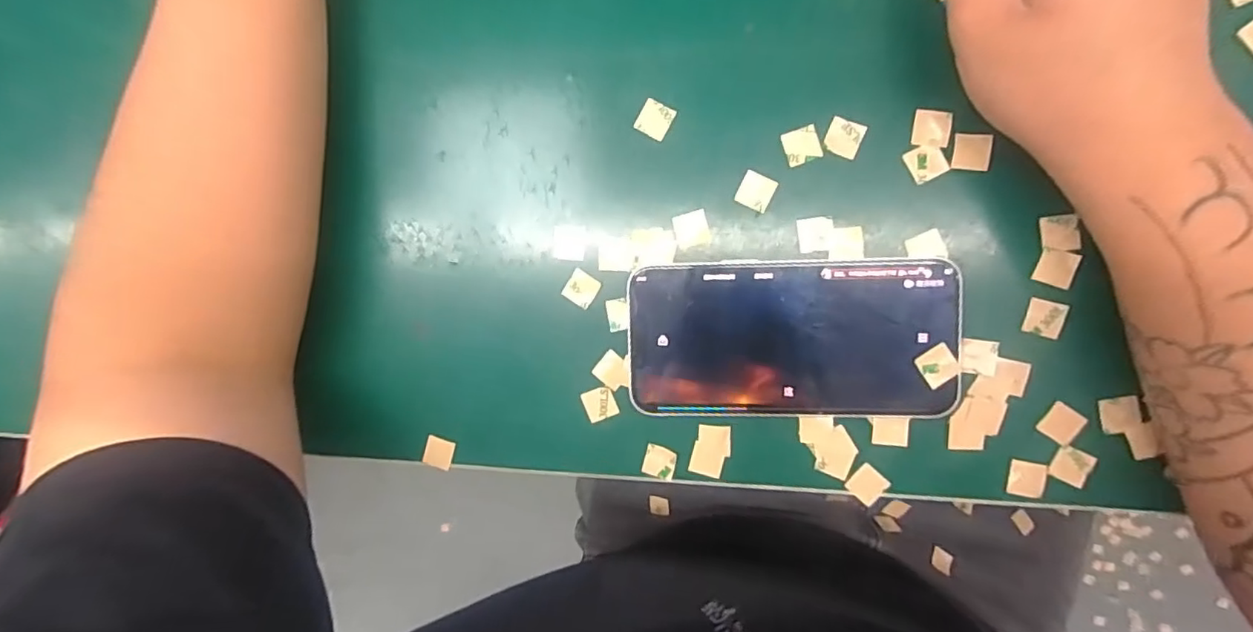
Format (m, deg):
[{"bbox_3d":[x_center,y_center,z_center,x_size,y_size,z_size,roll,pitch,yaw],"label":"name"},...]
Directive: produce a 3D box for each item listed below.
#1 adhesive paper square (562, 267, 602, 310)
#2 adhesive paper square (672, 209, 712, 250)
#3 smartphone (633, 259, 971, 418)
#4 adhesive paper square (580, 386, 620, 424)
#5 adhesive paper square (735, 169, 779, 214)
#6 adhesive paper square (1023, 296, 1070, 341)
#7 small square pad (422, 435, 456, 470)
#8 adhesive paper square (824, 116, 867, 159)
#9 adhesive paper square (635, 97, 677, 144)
[{"bbox_3d":[-0.022,-0.013,0.284,0.015,0.004,0.015,34,97,5],"label":"adhesive paper square"},{"bbox_3d":[0.031,-0.041,0.272,0.016,0.004,0.016,-14,90,10],"label":"adhesive paper square"},{"bbox_3d":[0.073,0.010,0.265,0.143,0.011,0.070,-1,92,8],"label":"smartphone"},{"bbox_3d":[-0.013,0.044,0.287,0.016,0.004,0.016,-20,91,5],"label":"adhesive paper square"},{"bbox_3d":[0.060,-0.057,0.268,0.016,0.004,0.016,25,96,8],"label":"adhesive paper square"},{"bbox_3d":[0.183,0.001,0.254,0.015,0.004,0.016,16,96,18],"label":"adhesive paper square"},{"bbox_3d":[-0.098,0.072,0.302,0.015,0.004,0.016,19,95,8],"label":"small square pad"},{"bbox_3d":[0.098,-0.080,0.260,0.015,0.004,0.015,23,96,8],"label":"adhesive paper square"},{"bbox_3d":[0.014,-0.092,0.273,0.016,0.004,0.016,29,97,7],"label":"adhesive paper square"}]

